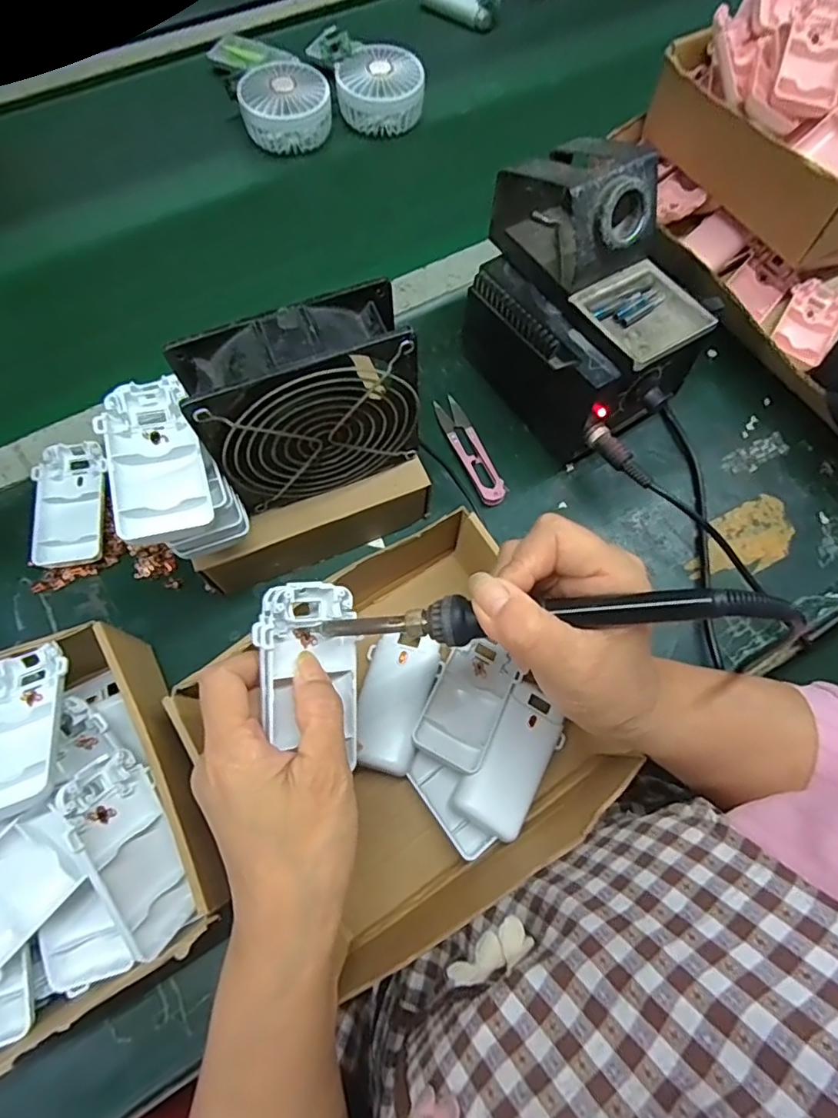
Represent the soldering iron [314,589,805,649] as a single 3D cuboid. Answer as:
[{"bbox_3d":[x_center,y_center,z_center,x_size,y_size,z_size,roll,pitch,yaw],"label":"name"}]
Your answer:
[{"bbox_3d":[0.051,0.026,0.243,0.201,0.014,0.020,-5,68,13],"label":"soldering iron"}]

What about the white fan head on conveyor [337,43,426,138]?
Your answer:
[{"bbox_3d":[-0.038,-0.478,0.574,0.086,0.041,0.073,-1,69,-3],"label":"white fan head on conveyor"}]

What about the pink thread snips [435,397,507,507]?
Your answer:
[{"bbox_3d":[0.041,-0.088,0.445,0.023,0.012,0.103,-21,71,-10],"label":"pink thread snips"}]

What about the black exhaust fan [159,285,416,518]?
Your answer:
[{"bbox_3d":[-0.062,-0.085,0.323,0.117,0.114,0.043,-20,71,-10],"label":"black exhaust fan"}]

